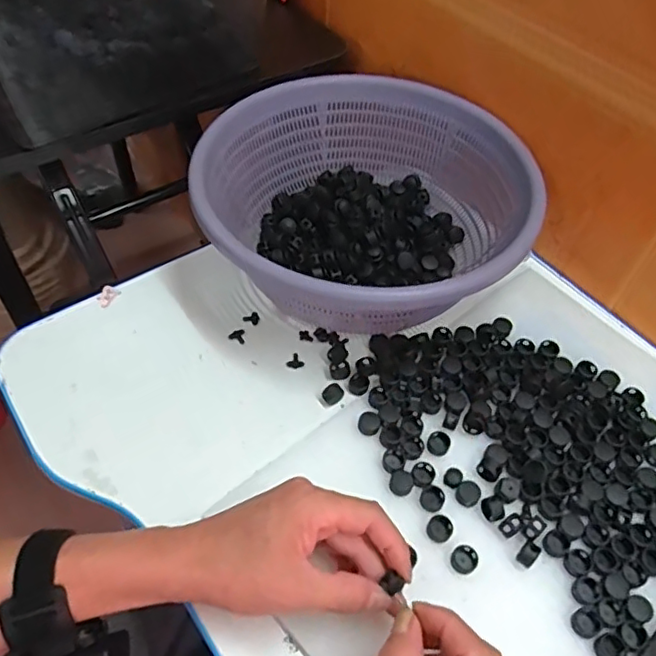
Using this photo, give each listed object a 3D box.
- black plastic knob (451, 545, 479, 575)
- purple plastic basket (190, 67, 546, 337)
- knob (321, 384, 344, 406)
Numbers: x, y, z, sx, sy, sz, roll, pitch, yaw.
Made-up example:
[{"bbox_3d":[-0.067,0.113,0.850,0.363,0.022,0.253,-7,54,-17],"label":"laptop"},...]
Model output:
[{"bbox_3d":[0.092,0.156,0.403,0.018,0.007,0.017,0,52,0],"label":"black plastic knob"},{"bbox_3d":[0.028,-0.103,0.544,0.269,0.108,0.290,0,52,0],"label":"purple plastic basket"},{"bbox_3d":[0.005,0.053,0.489,0.018,0.008,0.015,-31,58,-22],"label":"knob"}]

